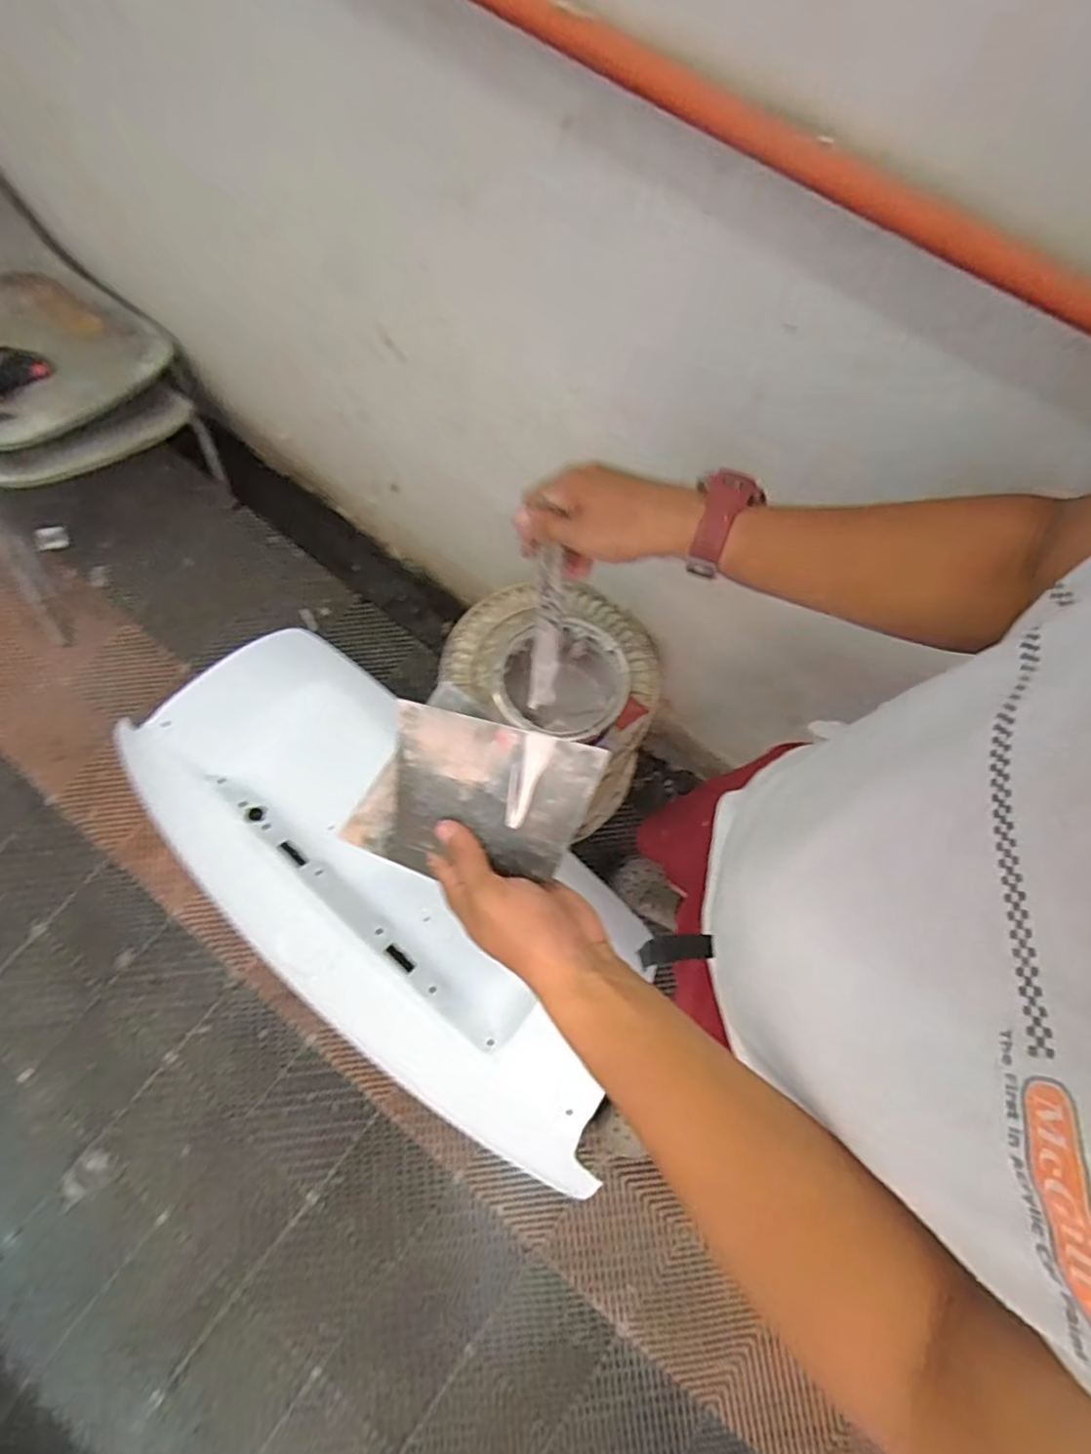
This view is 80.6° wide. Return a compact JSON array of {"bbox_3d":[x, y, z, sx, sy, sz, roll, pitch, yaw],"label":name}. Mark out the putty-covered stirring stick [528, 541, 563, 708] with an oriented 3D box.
[{"bbox_3d":[0.001,-0.089,0.642,0.027,0.222,0.017,5,56,0],"label":"putty-covered stirring stick"}]

